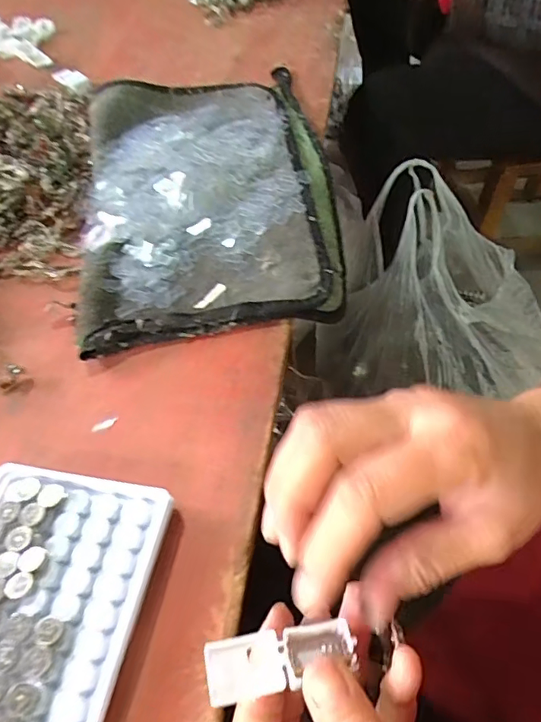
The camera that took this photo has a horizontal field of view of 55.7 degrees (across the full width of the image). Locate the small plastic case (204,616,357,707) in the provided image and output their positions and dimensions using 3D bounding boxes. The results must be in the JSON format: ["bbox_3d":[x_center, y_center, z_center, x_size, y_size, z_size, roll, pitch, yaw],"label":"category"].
[{"bbox_3d":[0.004,0.110,0.191,0.055,0.013,0.020,-4,56,-21],"label":"small plastic case"}]

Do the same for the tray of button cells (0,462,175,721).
[{"bbox_3d":[-0.108,0.112,0.228,0.093,0.016,0.129,8,55,9],"label":"tray of button cells"}]

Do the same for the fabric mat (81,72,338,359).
[{"bbox_3d":[-0.049,-0.137,0.407,0.187,0.027,0.287,-7,57,-6],"label":"fabric mat"}]

